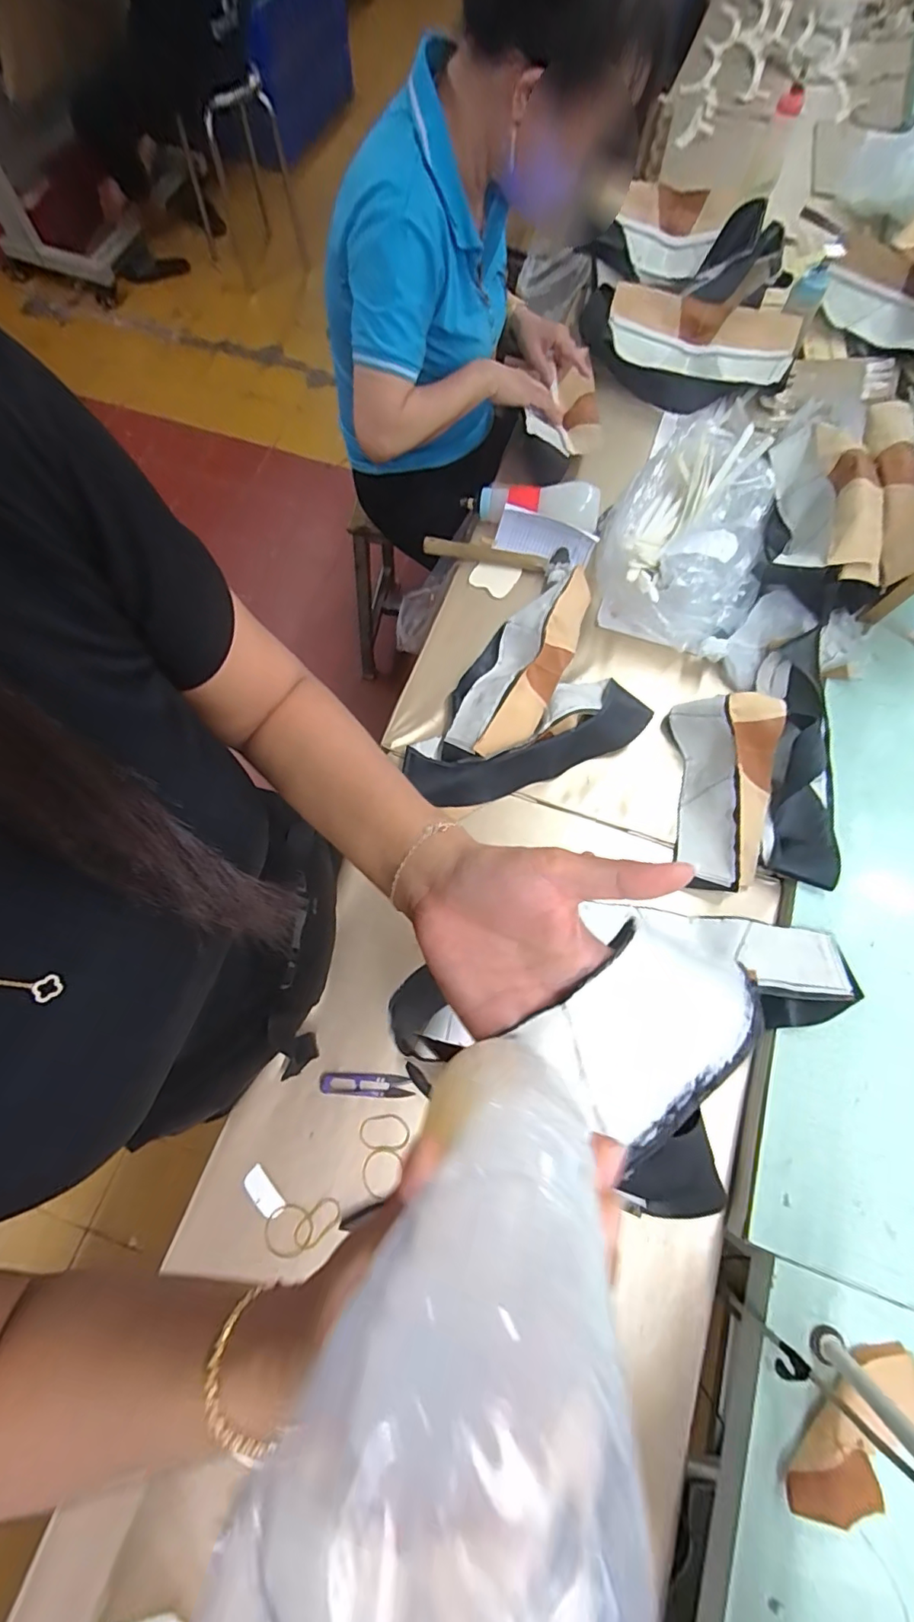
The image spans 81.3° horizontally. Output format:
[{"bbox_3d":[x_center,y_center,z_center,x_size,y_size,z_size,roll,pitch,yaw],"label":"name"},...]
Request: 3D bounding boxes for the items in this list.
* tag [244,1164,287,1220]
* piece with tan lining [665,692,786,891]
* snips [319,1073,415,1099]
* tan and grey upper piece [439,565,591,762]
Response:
[{"bbox_3d":[-0.201,0.395,0.551,0.051,0.004,0.021,41,61,19],"label":"tag"},{"bbox_3d":[0.331,-0.026,0.648,0.112,0.089,0.236,2,72,-1],"label":"piece with tan lining"},{"bbox_3d":[-0.100,0.301,0.583,0.100,0.004,0.023,3,72,0],"label":"snips"},{"bbox_3d":[0.089,-0.204,0.710,0.112,0.066,0.337,26,73,7],"label":"tan and grey upper piece"}]

